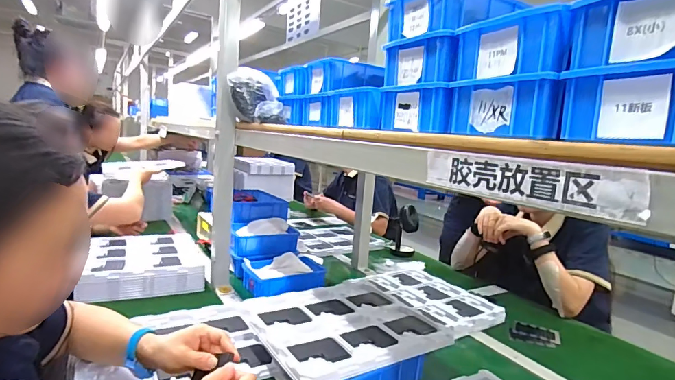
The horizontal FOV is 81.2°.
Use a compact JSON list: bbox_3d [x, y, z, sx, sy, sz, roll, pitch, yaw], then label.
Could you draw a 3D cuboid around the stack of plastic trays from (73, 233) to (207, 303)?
[{"bbox_3d":[-0.497,0.187,1.033,0.266,0.064,0.342,1,9,-25],"label":"stack of plastic trays"}]

